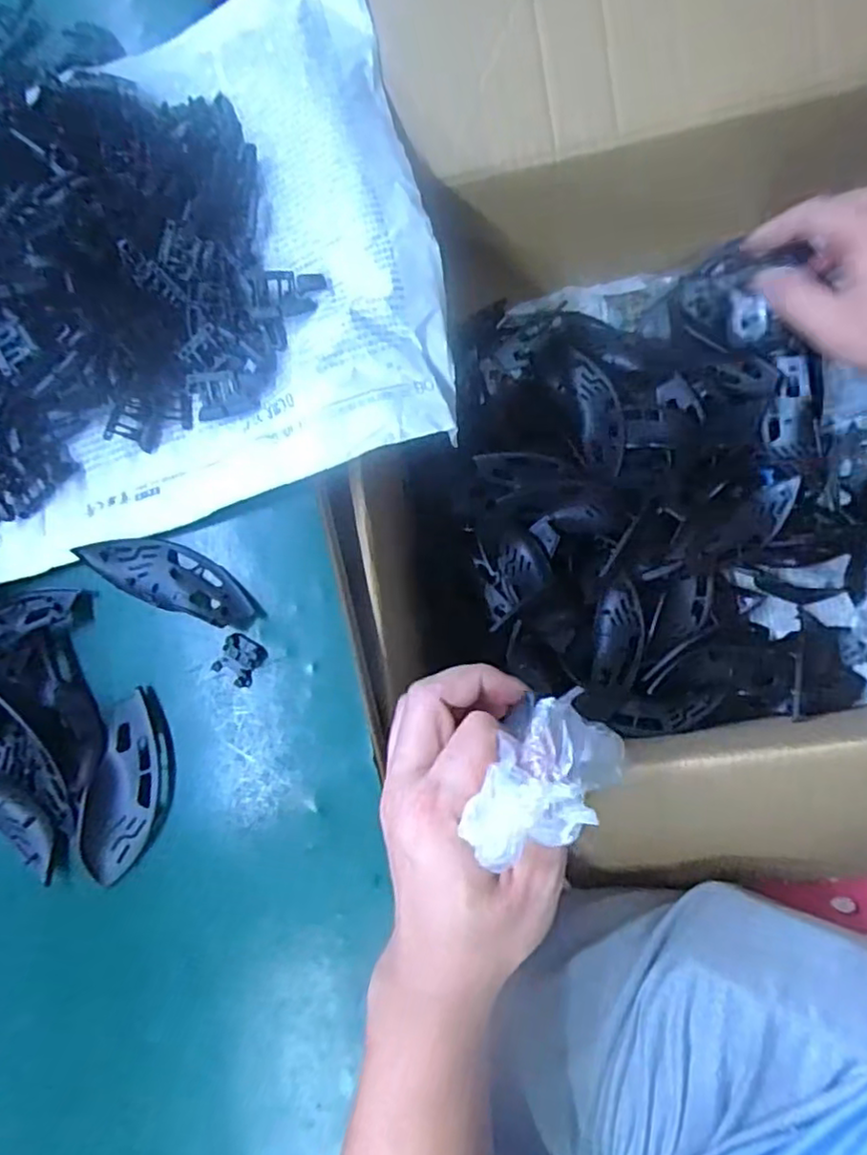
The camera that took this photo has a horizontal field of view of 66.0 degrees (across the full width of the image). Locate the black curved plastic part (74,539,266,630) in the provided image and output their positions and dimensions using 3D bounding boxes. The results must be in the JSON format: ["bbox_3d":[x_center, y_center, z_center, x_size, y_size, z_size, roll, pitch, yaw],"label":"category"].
[{"bbox_3d":[-0.145,0.001,0.375,0.101,0.017,0.034,19,87,13],"label":"black curved plastic part"}]

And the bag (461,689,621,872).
[{"bbox_3d":[0.049,0.081,0.281,0.030,0.094,0.051,-40,80,43],"label":"bag"}]

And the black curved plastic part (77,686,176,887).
[{"bbox_3d":[-0.164,0.114,0.359,0.041,0.018,0.099,13,86,13],"label":"black curved plastic part"}]

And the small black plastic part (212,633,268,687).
[{"bbox_3d":[-0.106,0.045,0.364,0.024,0.004,0.025,27,89,14],"label":"small black plastic part"}]

